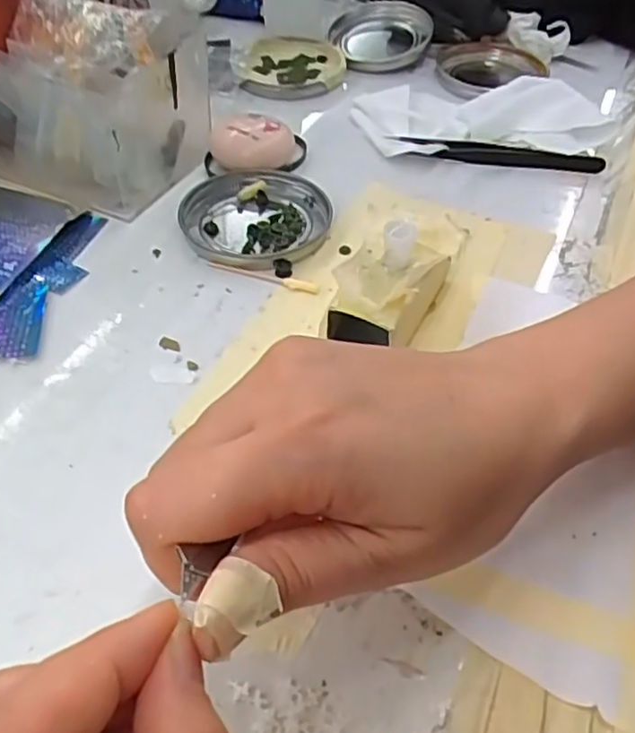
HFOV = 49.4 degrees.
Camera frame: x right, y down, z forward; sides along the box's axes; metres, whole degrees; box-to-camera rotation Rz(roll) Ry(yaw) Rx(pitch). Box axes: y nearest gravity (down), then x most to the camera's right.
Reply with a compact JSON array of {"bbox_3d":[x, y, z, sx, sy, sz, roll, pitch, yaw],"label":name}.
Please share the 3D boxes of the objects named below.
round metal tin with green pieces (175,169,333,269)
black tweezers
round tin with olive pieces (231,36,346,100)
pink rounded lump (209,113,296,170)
[{"bbox_3d":[-0.034,-0.079,0.369,0.077,0.009,0.078,1,47,-1],"label":"round metal tin with green pieces"},{"bbox_3d":[0.112,-0.129,0.418,0.119,0.006,0.018,9,48,7],"label":"black tweezers"},{"bbox_3d":[-0.020,-0.218,0.493,0.077,0.012,0.073,1,47,-1],"label":"round tin with olive pieces"},{"bbox_3d":[-0.039,-0.128,0.401,0.048,0.025,0.033,4,47,2],"label":"pink rounded lump"}]

